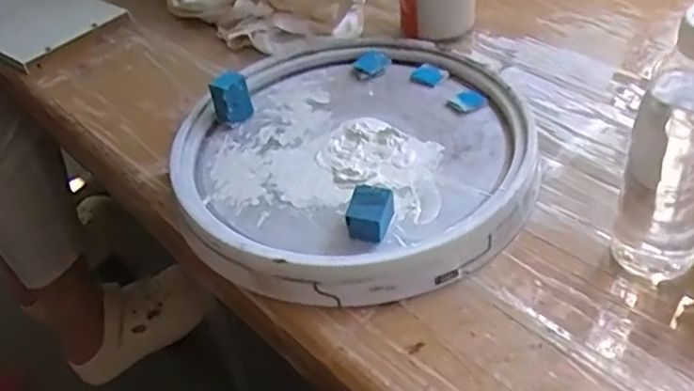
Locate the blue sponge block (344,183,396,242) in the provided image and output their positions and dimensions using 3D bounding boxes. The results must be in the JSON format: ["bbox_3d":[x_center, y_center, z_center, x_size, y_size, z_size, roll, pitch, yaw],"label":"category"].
[{"bbox_3d":[0.017,0.012,0.472,0.027,0.026,0.034,8,44,16],"label":"blue sponge block"}]

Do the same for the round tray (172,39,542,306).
[{"bbox_3d":[0.004,-0.037,0.549,0.274,0.042,0.283,-4,42,3],"label":"round tray"}]

